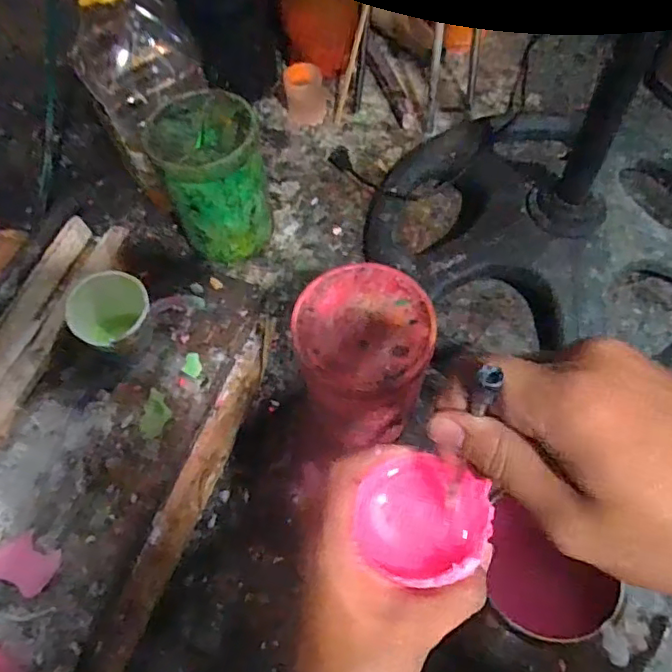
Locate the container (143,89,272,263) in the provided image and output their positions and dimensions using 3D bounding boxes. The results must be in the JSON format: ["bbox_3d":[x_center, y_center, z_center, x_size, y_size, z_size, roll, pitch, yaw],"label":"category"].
[{"bbox_3d":[-0.154,-0.199,0.756,0.127,0.194,0.126,-13,61,-1],"label":"container"}]

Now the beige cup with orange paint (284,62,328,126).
[{"bbox_3d":[-0.048,-0.395,0.916,0.063,0.093,0.066,-2,61,3],"label":"beige cup with orange paint"}]

